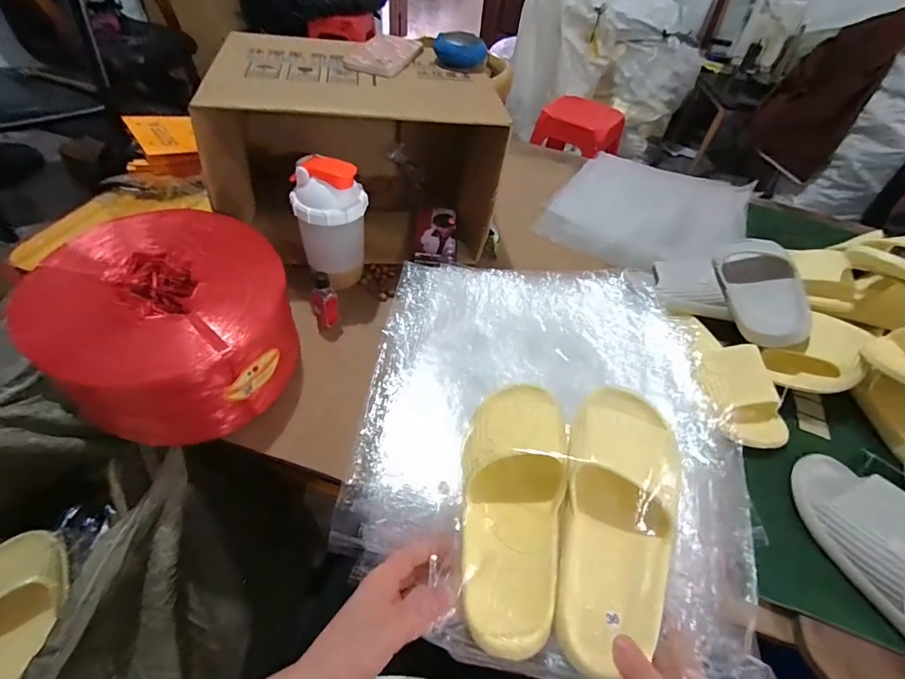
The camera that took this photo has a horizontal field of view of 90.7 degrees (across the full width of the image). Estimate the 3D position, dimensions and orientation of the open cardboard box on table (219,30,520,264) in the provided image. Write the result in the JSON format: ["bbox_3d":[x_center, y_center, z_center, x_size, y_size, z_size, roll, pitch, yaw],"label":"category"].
[{"bbox_3d":[-0.157,-0.307,0.729,0.392,0.236,0.283,-6,49,-12],"label":"open cardboard box on table"}]

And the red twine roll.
[{"bbox_3d":[-0.328,-0.015,0.523,0.261,0.130,0.216,18,48,10],"label":"red twine roll"}]

